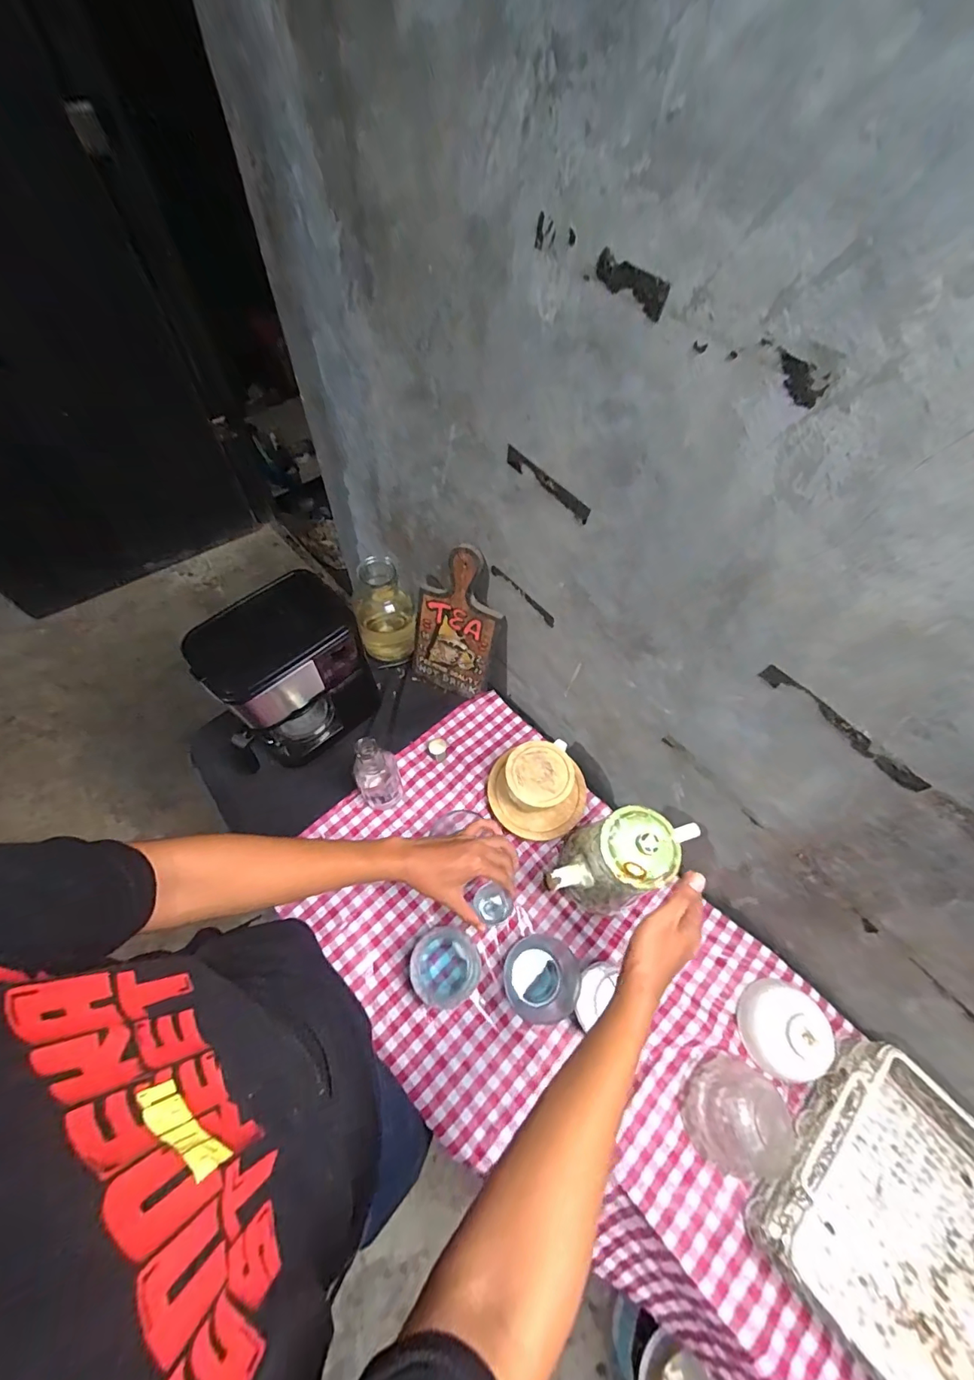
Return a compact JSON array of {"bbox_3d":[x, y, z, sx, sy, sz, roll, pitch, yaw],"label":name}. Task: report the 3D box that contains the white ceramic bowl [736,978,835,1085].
[{"bbox_3d":[0.375,0.426,0.597,0.091,0.052,0.107,5,58,1],"label":"white ceramic bowl"}]

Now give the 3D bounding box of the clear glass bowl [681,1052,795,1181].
[{"bbox_3d":[0.292,0.498,0.556,0.096,0.067,0.109,27,61,14],"label":"clear glass bowl"}]

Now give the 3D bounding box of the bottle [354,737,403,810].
[{"bbox_3d":[-0.164,0.113,0.695,0.065,0.196,0.063,-16,60,-12],"label":"bottle"}]

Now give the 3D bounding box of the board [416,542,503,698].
[{"bbox_3d":[-0.048,-0.103,0.770,0.133,0.276,0.010,23,45,9],"label":"board"}]

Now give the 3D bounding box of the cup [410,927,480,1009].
[{"bbox_3d":[-0.057,0.374,0.644,0.089,0.050,0.091,-16,60,-12],"label":"cup"}]

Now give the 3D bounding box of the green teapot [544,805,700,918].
[{"bbox_3d":[0.171,0.236,0.634,0.206,0.209,0.092,-21,61,-14],"label":"green teapot"}]

